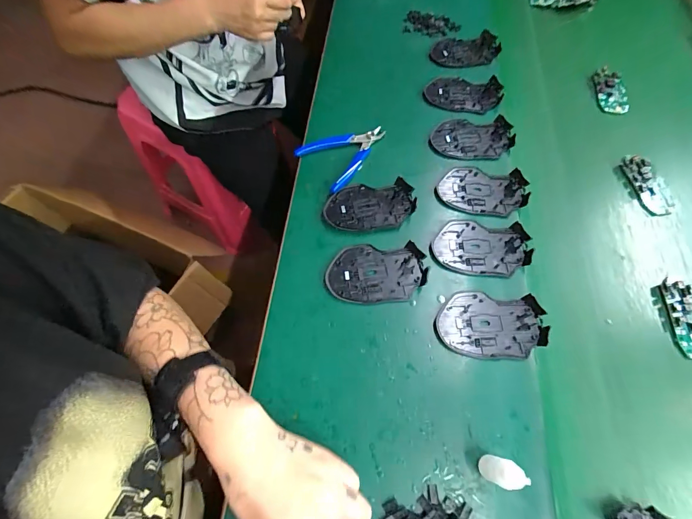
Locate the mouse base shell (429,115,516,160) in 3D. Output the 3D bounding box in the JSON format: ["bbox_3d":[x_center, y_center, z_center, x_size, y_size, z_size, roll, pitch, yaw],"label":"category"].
[{"bbox_3d":[0.183,-0.177,0.493,0.116,0.012,0.074,6,64,1],"label":"mouse base shell"}]

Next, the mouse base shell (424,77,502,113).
[{"bbox_3d":[0.183,-0.260,0.530,0.113,0.015,0.066,13,64,5],"label":"mouse base shell"}]

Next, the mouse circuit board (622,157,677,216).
[{"bbox_3d":[0.423,-0.105,0.478,0.043,0.016,0.096,-8,64,-5],"label":"mouse circuit board"}]

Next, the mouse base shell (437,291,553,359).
[{"bbox_3d":[0.160,0.072,0.377,0.113,0.015,0.072,8,64,3],"label":"mouse base shell"}]

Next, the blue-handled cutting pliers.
[{"bbox_3d":[0.001,-0.154,0.480,0.120,0.014,0.088,-37,70,-18],"label":"blue-handled cutting pliers"}]

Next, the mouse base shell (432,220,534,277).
[{"bbox_3d":[0.165,-0.015,0.419,0.114,0.010,0.071,6,64,2],"label":"mouse base shell"}]

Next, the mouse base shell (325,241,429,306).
[{"bbox_3d":[0.036,0.016,0.404,0.114,0.012,0.072,0,64,-1],"label":"mouse base shell"}]

